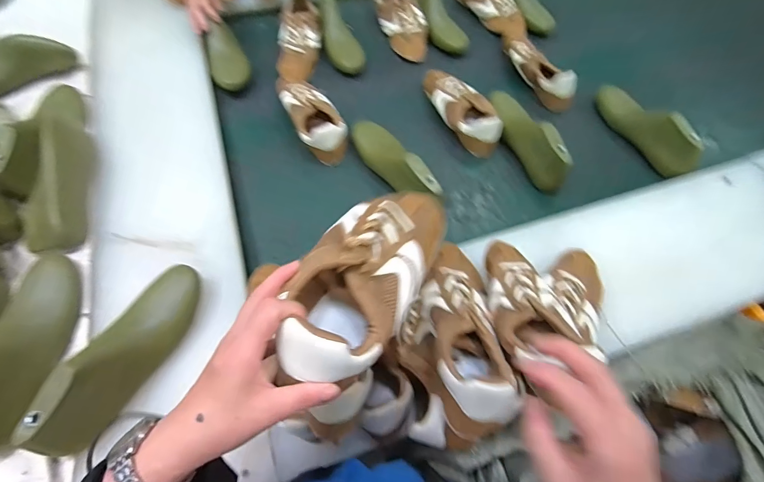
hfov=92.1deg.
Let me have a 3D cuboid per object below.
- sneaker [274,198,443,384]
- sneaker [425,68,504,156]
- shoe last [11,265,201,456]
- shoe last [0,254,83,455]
[{"bbox_3d":[-0.008,0.028,0.354,0.095,0.079,0.250,28,44,13],"label":"sneaker"},{"bbox_3d":[0.162,-0.297,0.813,0.085,0.080,0.259,-25,66,-13],"label":"sneaker"},{"bbox_3d":[-0.342,0.145,0.498,0.068,0.083,0.264,20,50,9],"label":"shoe last"},{"bbox_3d":[-0.490,0.133,0.497,0.071,0.088,0.270,-4,63,-3],"label":"shoe last"}]

